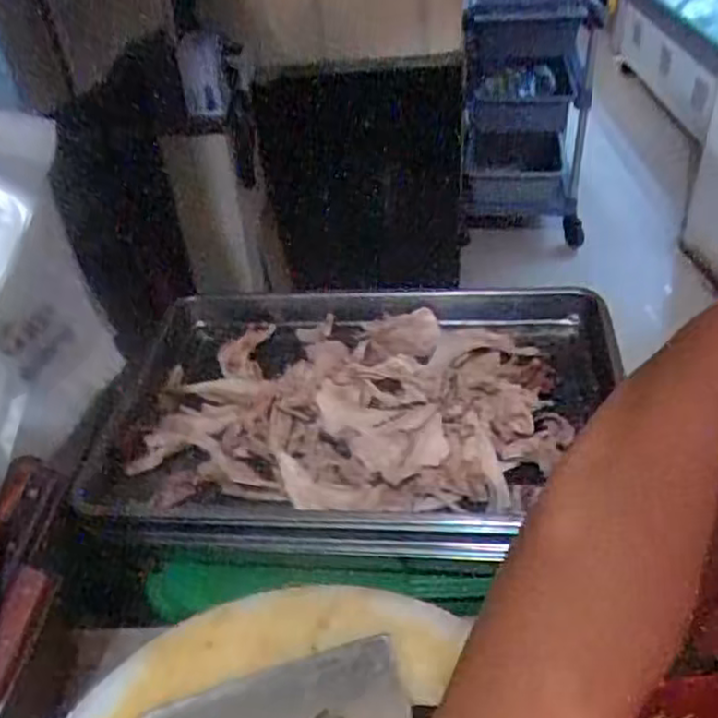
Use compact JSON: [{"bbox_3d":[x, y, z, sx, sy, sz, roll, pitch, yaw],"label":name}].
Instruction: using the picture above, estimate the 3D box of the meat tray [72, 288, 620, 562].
[{"bbox_3d":[0.002,0.040,0.829,0.566,0.089,0.377,2,38,8],"label":"meat tray"}]

